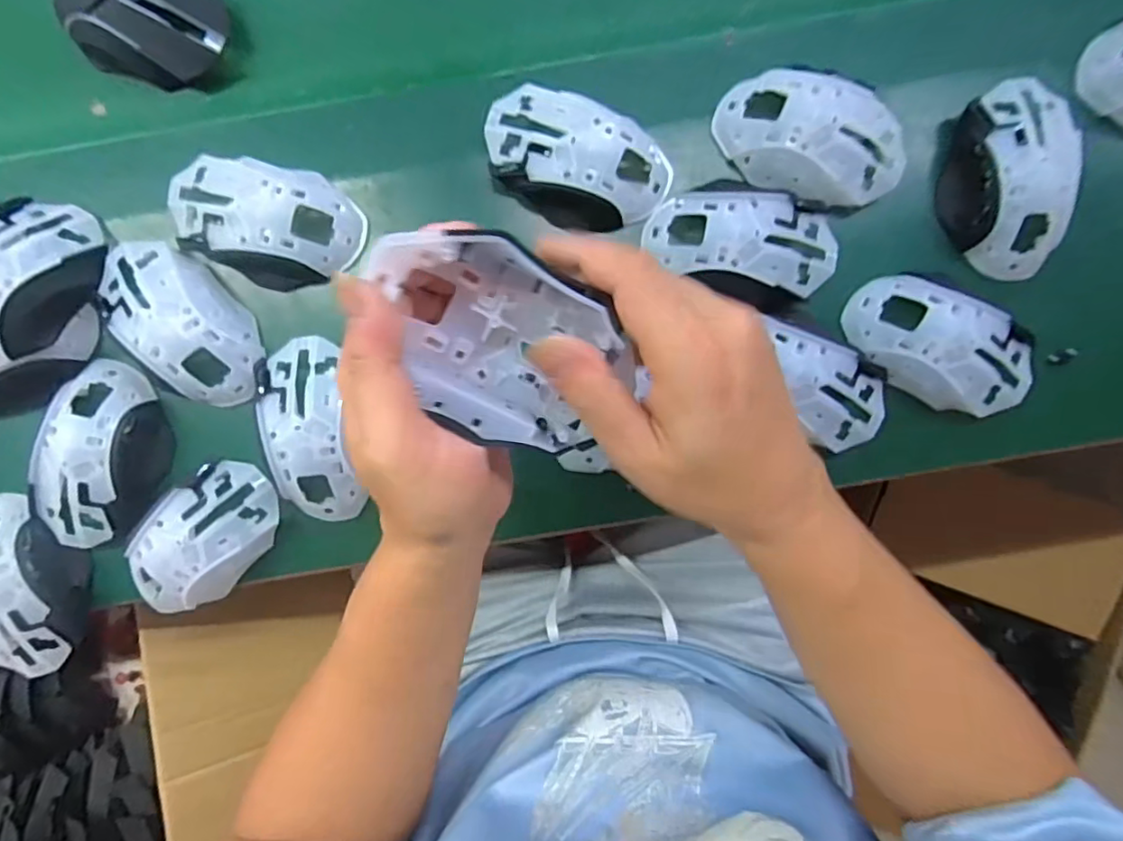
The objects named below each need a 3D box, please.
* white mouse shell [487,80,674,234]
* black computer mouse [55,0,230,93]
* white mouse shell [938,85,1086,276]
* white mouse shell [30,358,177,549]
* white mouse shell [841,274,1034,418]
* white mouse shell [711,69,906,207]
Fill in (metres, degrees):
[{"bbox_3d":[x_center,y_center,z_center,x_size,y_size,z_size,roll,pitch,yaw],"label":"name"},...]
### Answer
[{"bbox_3d":[0.009,-0.163,0.371,0.120,0.037,0.074,18,90,1],"label":"white mouse shell"},{"bbox_3d":[-0.268,-0.256,0.373,0.107,0.032,0.066,15,90,1],"label":"black computer mouse"},{"bbox_3d":[0.279,-0.152,0.368,0.063,0.033,0.114,3,90,1],"label":"white mouse shell"},{"bbox_3d":[-0.294,0.024,0.375,0.068,0.034,0.119,13,90,1],"label":"white mouse shell"},{"bbox_3d":[0.243,-0.050,0.371,0.120,0.032,0.073,29,90,1],"label":"white mouse shell"},{"bbox_3d":[0.157,-0.177,0.372,0.121,0.039,0.071,13,90,1],"label":"white mouse shell"}]

